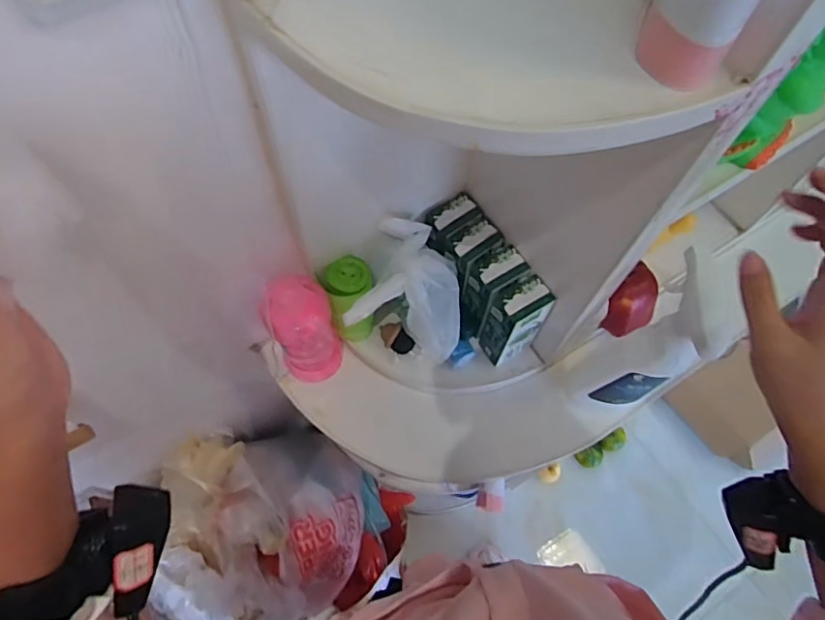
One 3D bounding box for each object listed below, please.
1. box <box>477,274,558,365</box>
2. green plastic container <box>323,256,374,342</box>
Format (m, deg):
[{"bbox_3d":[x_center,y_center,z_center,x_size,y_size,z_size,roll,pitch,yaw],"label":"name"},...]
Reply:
[{"bbox_3d":[0.117,0.010,0.643,0.063,0.125,0.050,-29,69,-14],"label":"box"},{"bbox_3d":[-0.072,-0.011,0.654,0.056,0.123,0.052,-5,65,-5],"label":"green plastic container"}]

